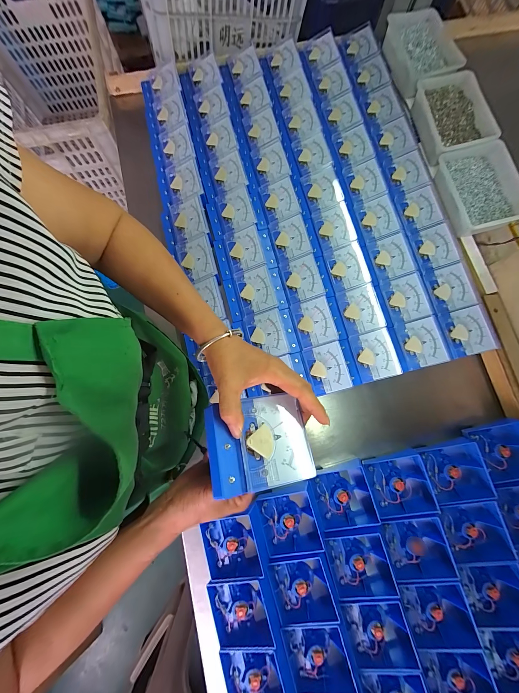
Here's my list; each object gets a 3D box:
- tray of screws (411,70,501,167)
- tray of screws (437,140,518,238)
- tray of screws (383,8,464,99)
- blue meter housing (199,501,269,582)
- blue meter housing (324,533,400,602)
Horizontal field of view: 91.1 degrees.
[{"bbox_3d":[0.409,-0.482,0.540,0.125,0.046,0.181,-10,80,-1],"label":"tray of screws"},{"bbox_3d":[0.439,-0.309,0.507,0.132,0.048,0.173,-12,80,-1],"label":"tray of screws"},{"bbox_3d":[0.367,-0.651,0.571,0.130,0.051,0.185,-10,80,-1],"label":"tray of screws"},{"bbox_3d":[-0.042,0.318,0.413,0.100,0.031,0.097,-13,80,-1],"label":"blue meter housing"},{"bbox_3d":[0.163,0.355,0.417,0.093,0.040,0.093,-10,80,-1],"label":"blue meter housing"}]

